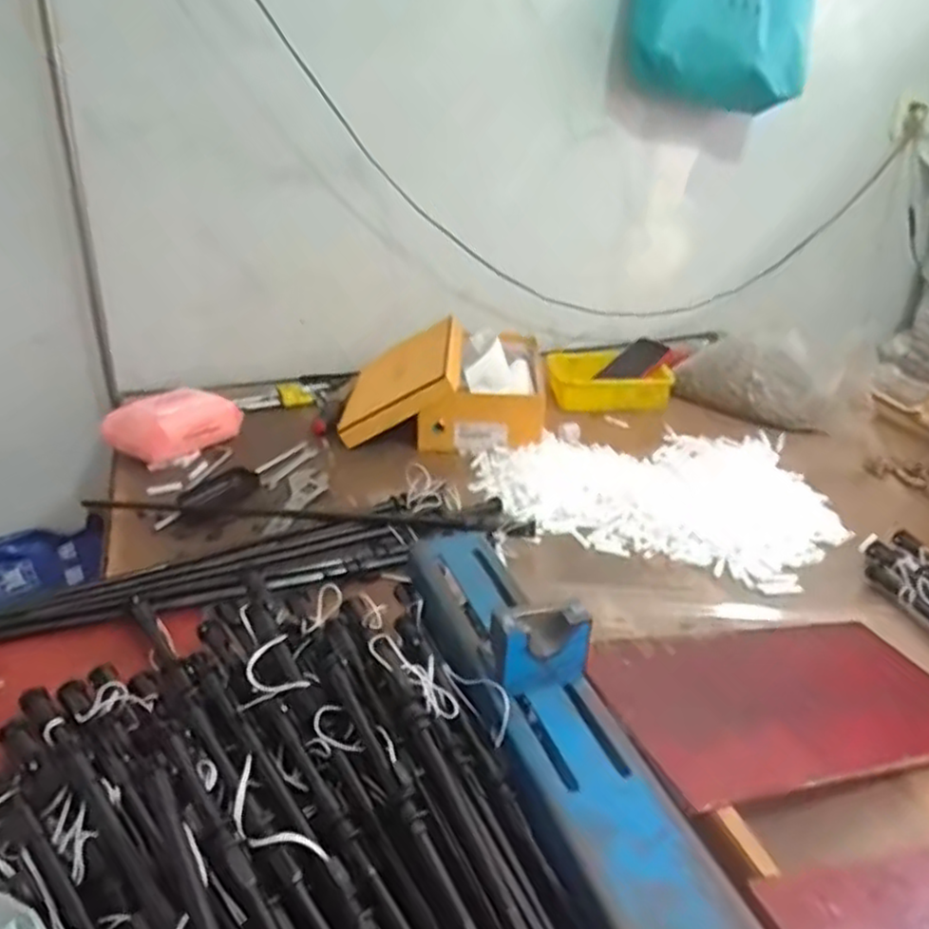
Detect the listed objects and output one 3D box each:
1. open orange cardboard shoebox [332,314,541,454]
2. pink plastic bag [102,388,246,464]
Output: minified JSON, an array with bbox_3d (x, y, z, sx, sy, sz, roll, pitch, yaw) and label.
[{"bbox_3d":[-0.035,-0.143,1.208,0.319,0.104,0.296,3,28,4],"label":"open orange cardboard shoebox"},{"bbox_3d":[-0.412,-0.053,1.070,0.190,0.077,0.069,-13,30,-24],"label":"pink plastic bag"}]

